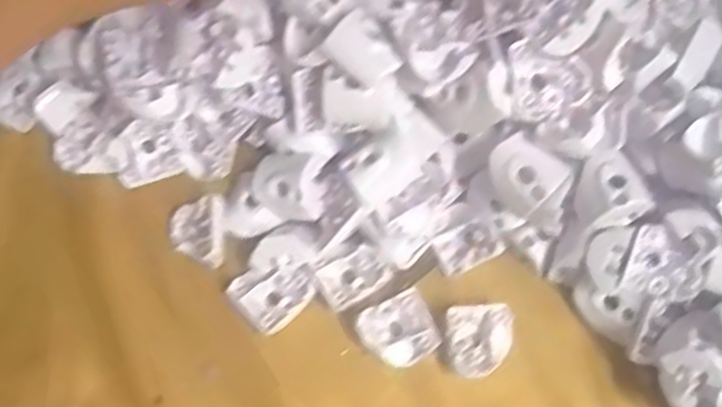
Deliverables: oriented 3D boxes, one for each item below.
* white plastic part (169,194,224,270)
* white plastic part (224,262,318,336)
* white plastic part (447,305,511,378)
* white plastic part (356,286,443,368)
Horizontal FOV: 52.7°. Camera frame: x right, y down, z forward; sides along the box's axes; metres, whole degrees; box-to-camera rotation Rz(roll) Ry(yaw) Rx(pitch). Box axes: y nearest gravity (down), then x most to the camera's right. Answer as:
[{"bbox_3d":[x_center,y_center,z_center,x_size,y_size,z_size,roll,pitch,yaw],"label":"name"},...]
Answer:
[{"bbox_3d":[-0.076,0.014,0.344,0.032,0.012,0.032,-15,77,40],"label":"white plastic part"},{"bbox_3d":[-0.040,0.040,0.337,0.036,0.014,0.029,-38,77,-14],"label":"white plastic part"},{"bbox_3d":[0.055,0.063,0.338,0.032,0.008,0.031,-4,71,-4],"label":"white plastic part"},{"bbox_3d":[0.017,0.059,0.336,0.032,0.010,0.030,-25,74,-11],"label":"white plastic part"}]

